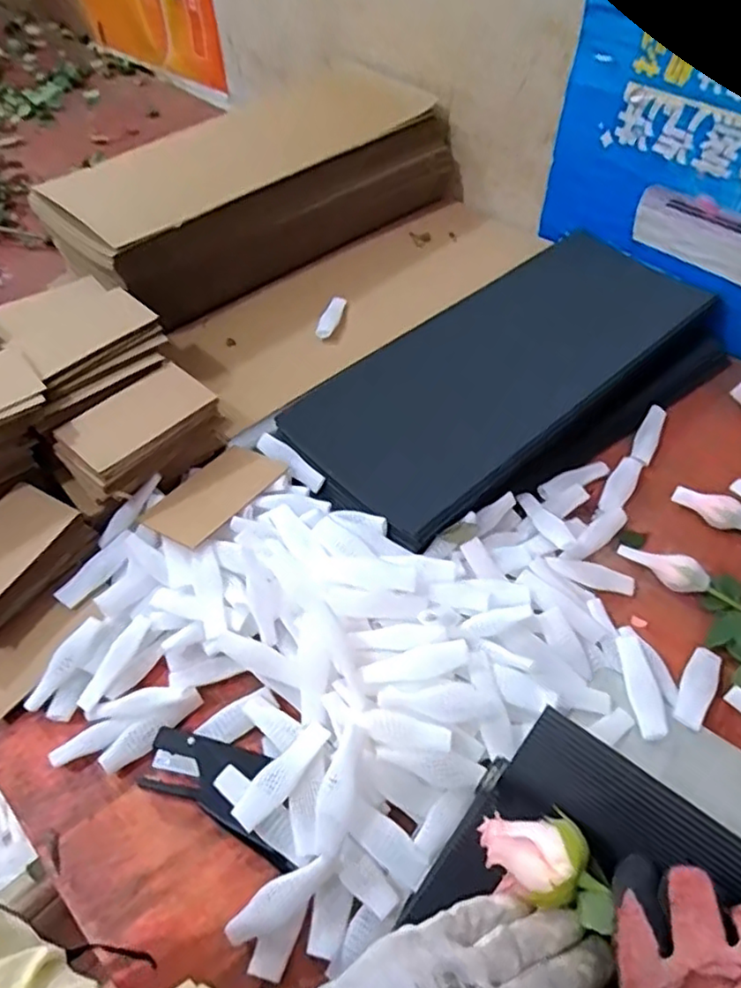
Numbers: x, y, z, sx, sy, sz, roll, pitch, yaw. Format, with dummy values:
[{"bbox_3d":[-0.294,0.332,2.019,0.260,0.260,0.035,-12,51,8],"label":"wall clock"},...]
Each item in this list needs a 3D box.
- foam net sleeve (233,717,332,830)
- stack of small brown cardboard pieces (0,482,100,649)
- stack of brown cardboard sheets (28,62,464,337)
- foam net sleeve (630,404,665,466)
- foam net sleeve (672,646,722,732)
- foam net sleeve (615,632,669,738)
[{"bbox_3d":[-0.065,0.210,0.481,0.025,0.014,0.087,34,60,24],"label":"foam net sleeve"},{"bbox_3d":[-0.338,0.069,0.606,0.093,0.060,0.135,25,57,18],"label":"stack of small brown cardboard pieces"},{"bbox_3d":[-0.148,-0.432,0.919,0.247,0.120,0.560,37,61,25],"label":"stack of brown cardboard sheets"},{"bbox_3d":[0.319,-0.068,0.738,0.025,0.010,0.098,23,56,17],"label":"foam net sleeve"},{"bbox_3d":[0.280,0.166,0.548,0.028,0.009,0.090,30,44,21],"label":"foam net sleeve"},{"bbox_3d":[0.227,0.164,0.544,0.023,0.019,0.088,-1,53,-1],"label":"foam net sleeve"}]

